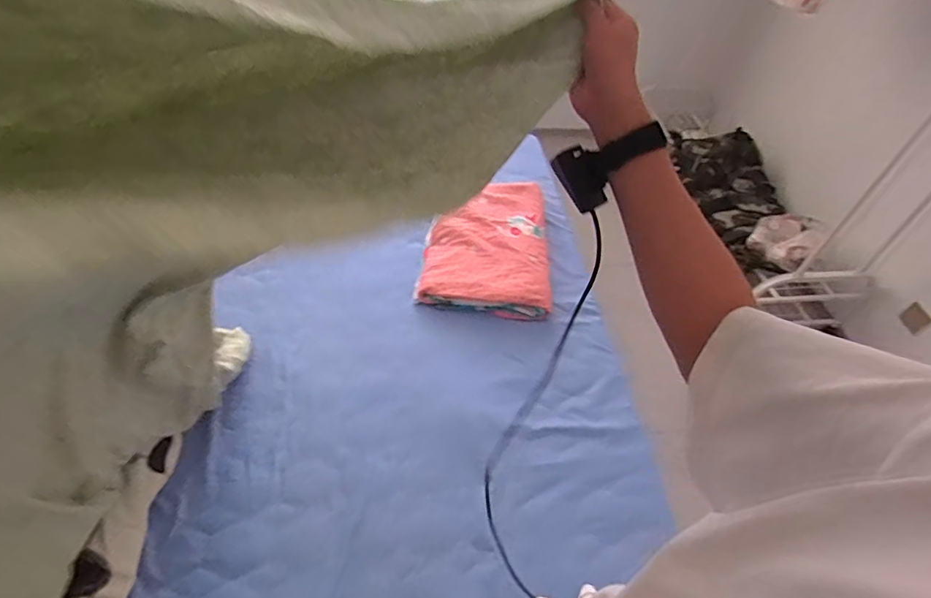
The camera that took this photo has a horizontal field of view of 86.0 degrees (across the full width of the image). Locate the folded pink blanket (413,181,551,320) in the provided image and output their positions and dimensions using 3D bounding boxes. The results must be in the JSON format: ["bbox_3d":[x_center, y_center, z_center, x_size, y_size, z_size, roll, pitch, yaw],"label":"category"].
[{"bbox_3d":[0.068,-0.174,1.524,0.362,0.076,0.494,6,51,2],"label":"folded pink blanket"}]

